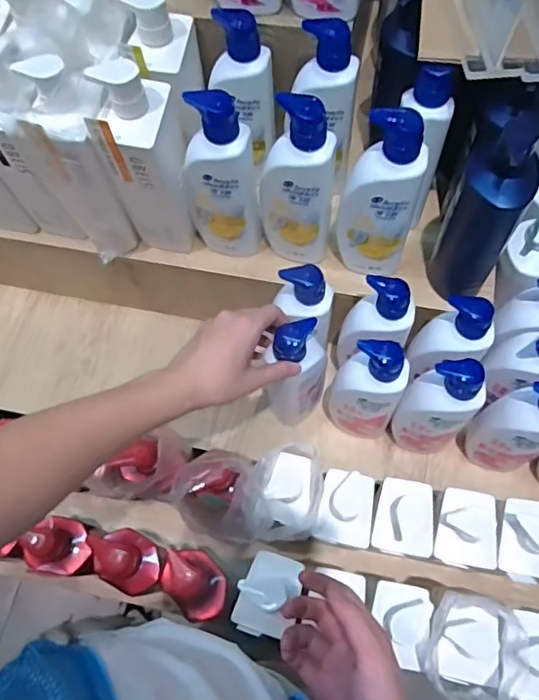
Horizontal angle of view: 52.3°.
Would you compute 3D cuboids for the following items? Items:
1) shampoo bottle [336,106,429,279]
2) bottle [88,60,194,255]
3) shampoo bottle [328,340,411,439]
[{"bbox_3d":[0.117,-0.158,0.586,0.076,0.200,0.049,18,68,12],"label":"shampoo bottle"},{"bbox_3d":[-0.134,-0.201,0.610,0.069,0.237,0.063,-6,65,1],"label":"bottle"},{"bbox_3d":[0.115,0.051,0.649,0.078,0.192,0.048,14,67,10],"label":"shampoo bottle"}]

